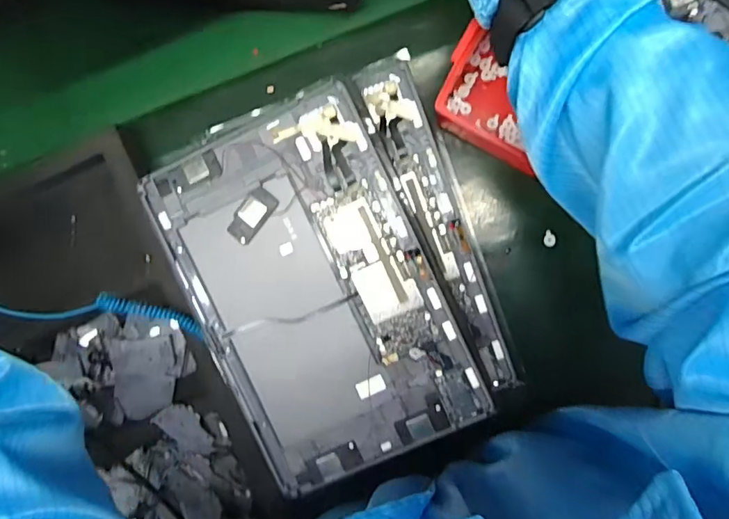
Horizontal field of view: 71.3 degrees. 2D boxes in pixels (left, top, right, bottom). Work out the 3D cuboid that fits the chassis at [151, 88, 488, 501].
[{"bbox_3d":[-0.035,0.024,0.363,0.168,0.018,0.257,-25,88,4],"label":"chassis"}]

